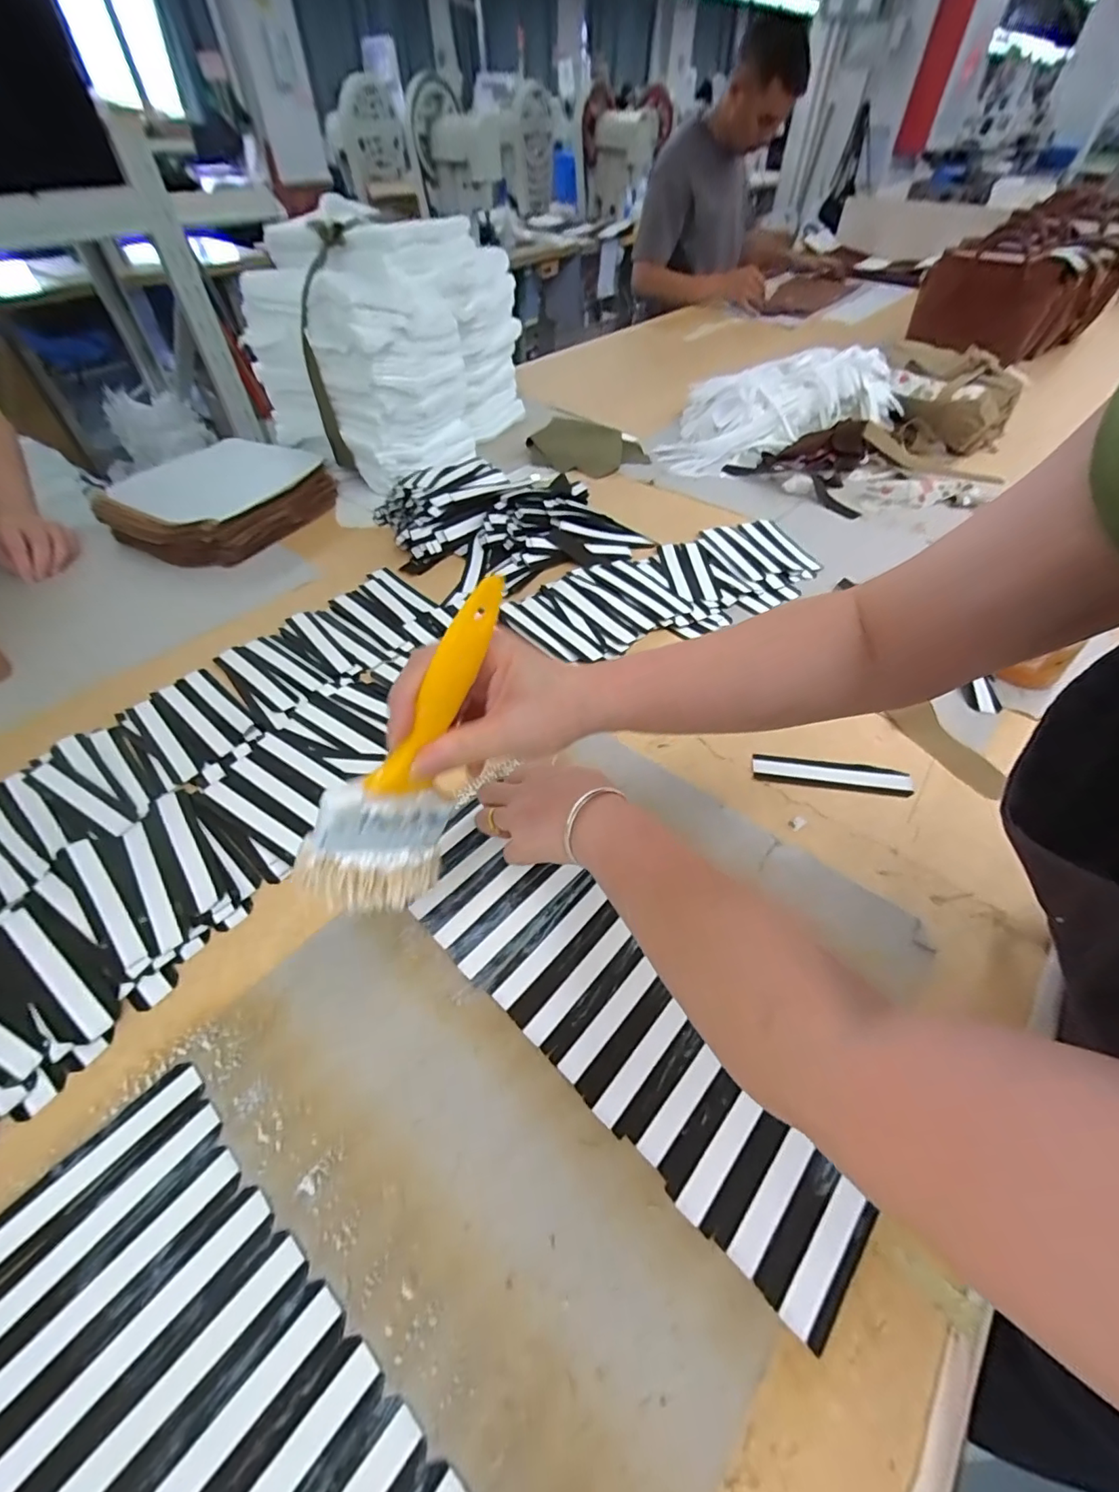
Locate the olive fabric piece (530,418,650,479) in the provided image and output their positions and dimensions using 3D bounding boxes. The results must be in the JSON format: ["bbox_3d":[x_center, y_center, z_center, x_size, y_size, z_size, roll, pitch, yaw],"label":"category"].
[{"bbox_3d":[0.050,-0.528,0.939,0.197,0.045,0.121,19,53,16],"label":"olive fabric piece"}]

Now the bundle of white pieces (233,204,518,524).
[{"bbox_3d":[-0.259,-0.623,0.847,0.218,0.308,0.444,19,53,16],"label":"bundle of white pieces"}]

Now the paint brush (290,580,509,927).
[{"bbox_3d":[-0.068,0.005,0.270,0.075,0.182,0.021,14,21,-40],"label":"paint brush"}]

